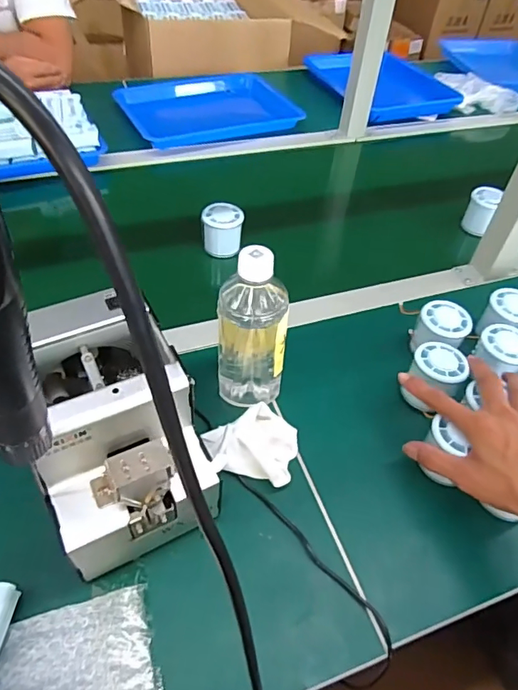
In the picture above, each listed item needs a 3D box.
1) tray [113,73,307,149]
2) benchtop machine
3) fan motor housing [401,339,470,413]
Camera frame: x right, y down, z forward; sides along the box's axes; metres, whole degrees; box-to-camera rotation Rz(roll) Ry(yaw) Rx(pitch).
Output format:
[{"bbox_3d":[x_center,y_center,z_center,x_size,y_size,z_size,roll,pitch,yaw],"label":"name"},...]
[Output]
[{"bbox_3d":[-0.100,-0.497,1.007,0.345,0.031,0.257,-16,52,-18],"label":"tray"},{"bbox_3d":[-0.122,0.073,0.414,0.122,0.158,0.174,-17,53,-19],"label":"benchtop machine"},{"bbox_3d":[0.190,0.037,0.530,0.052,0.060,0.054,2,49,-3],"label":"fan motor housing"}]

